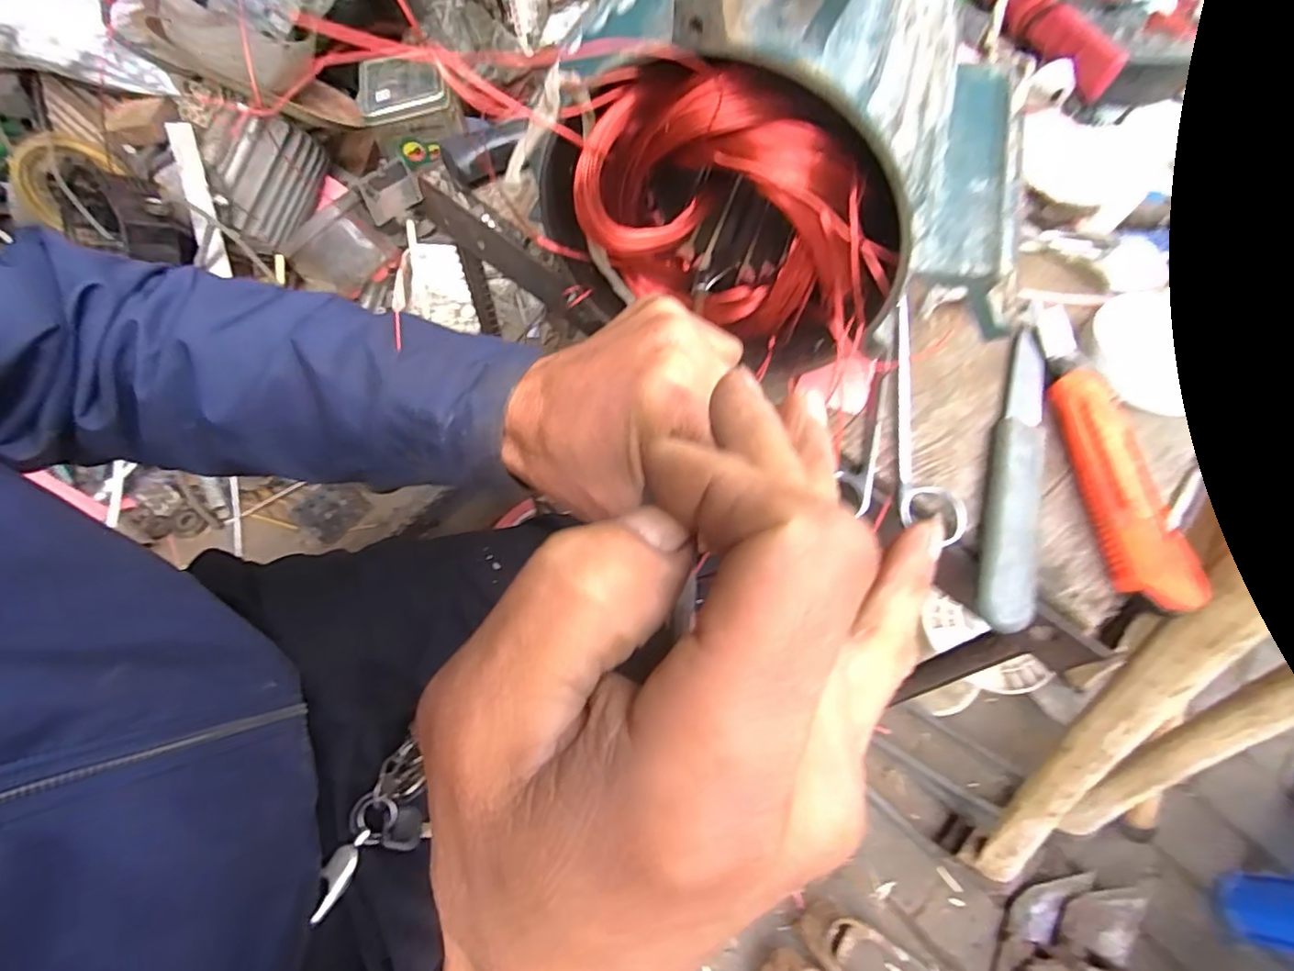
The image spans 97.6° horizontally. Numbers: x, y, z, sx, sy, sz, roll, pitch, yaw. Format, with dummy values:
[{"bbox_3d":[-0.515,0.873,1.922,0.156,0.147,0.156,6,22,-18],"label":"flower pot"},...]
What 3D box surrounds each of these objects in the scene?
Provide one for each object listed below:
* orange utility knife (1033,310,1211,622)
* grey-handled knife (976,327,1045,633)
[{"bbox_3d":[0.244,-0.026,0.305,0.031,0.017,0.189,2,63,0],"label":"orange utility knife"},{"bbox_3d":[0.196,-0.014,0.299,0.021,0.016,0.188,21,64,9],"label":"grey-handled knife"}]

